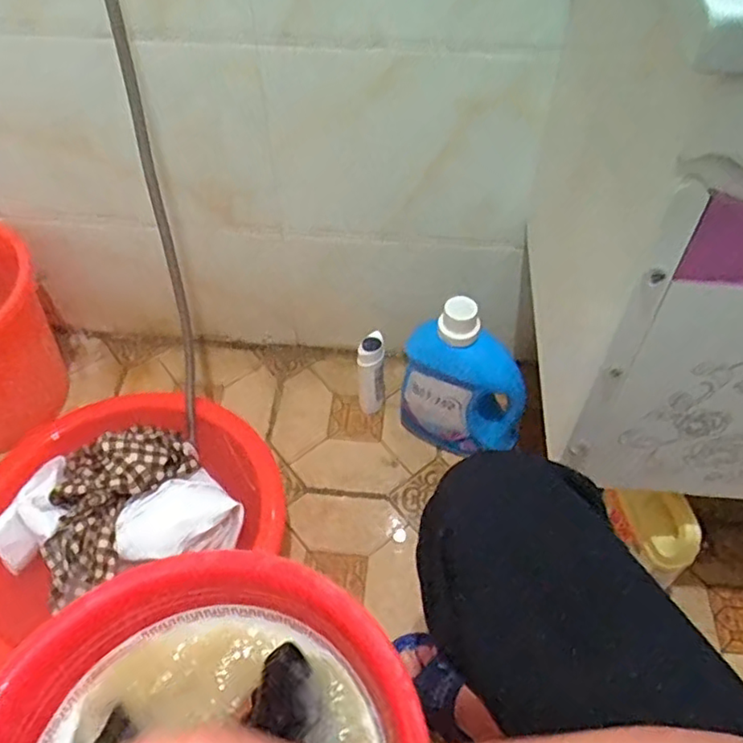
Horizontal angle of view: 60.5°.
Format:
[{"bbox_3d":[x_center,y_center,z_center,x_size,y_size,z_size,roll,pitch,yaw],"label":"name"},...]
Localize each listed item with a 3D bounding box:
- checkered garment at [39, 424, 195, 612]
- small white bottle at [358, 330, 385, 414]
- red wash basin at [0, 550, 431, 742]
[{"bbox_3d":[-0.385,0.176,0.896,0.172,0.070,0.283,21,53,15],"label":"checkered garment"},{"bbox_3d":[0.001,0.004,1.088,0.044,0.165,0.050,-1,51,-2],"label":"small white bottle"},{"bbox_3d":[-0.135,0.324,0.499,0.321,0.101,0.329,1,51,0],"label":"red wash basin"}]

